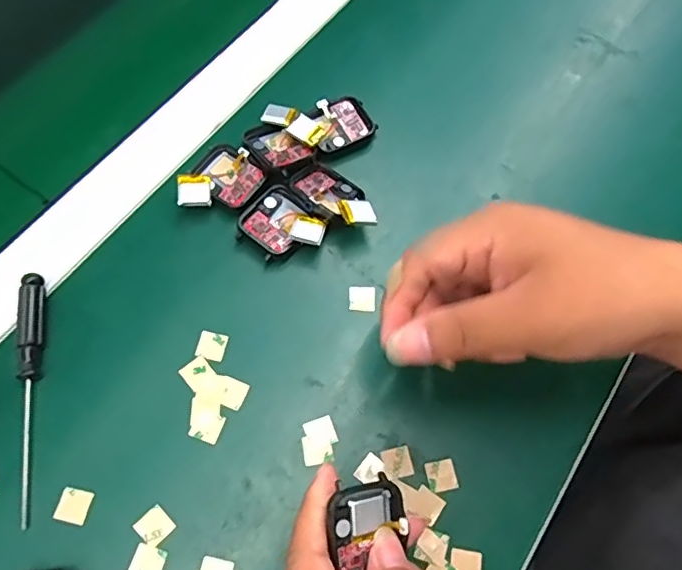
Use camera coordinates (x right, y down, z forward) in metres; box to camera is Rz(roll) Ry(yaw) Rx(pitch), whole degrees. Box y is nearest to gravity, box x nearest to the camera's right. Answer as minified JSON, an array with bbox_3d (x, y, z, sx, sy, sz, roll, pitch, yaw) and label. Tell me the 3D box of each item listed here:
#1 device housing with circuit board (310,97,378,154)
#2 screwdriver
[{"bbox_3d":[0.000,-0.109,0.375,0.041,0.009,0.036,-29,71,-14],"label":"device housing with circuit board"},{"bbox_3d":[-0.166,0.056,0.297,0.012,0.013,0.131,-6,67,-6],"label":"screwdriver"}]

